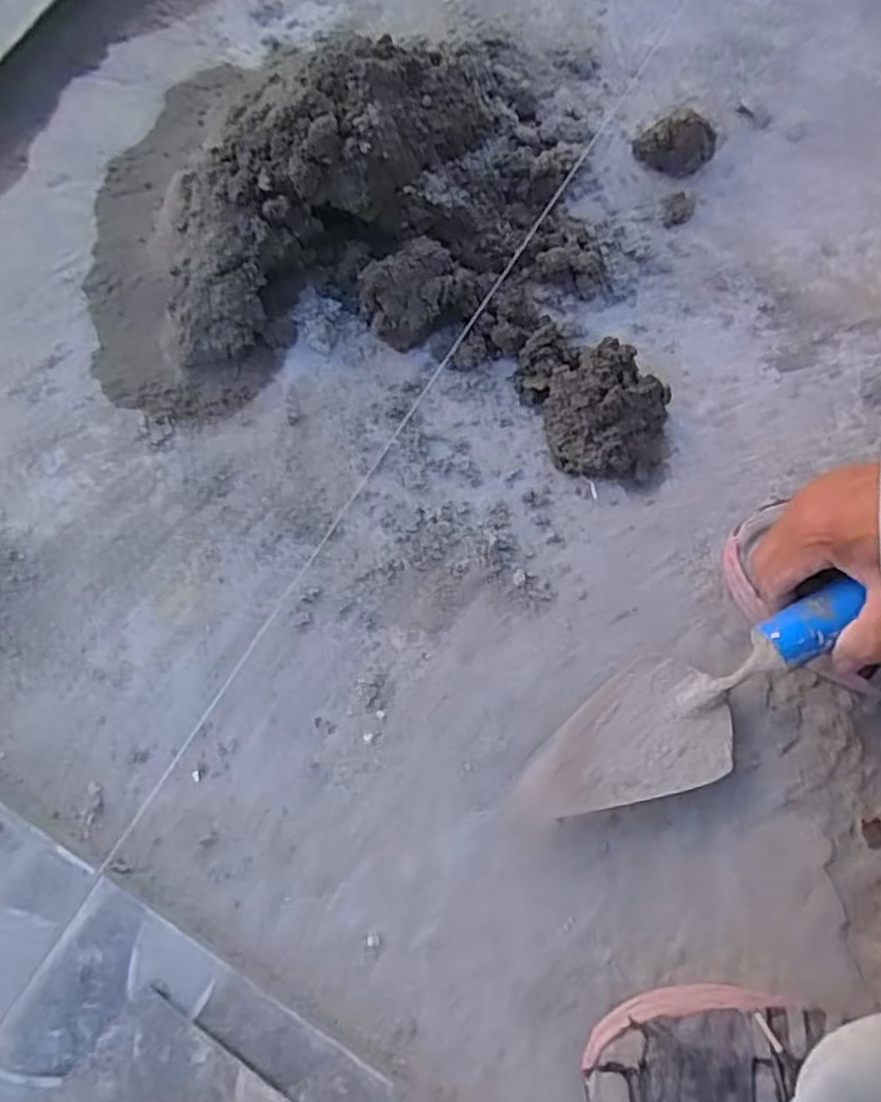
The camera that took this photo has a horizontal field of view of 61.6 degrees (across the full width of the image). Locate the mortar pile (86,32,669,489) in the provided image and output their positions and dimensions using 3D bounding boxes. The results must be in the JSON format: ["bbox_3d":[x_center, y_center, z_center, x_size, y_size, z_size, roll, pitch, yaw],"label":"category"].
[{"bbox_3d":[-0.039,-0.236,0.522,0.428,0.073,0.318,9,79,1],"label":"mortar pile"}]

